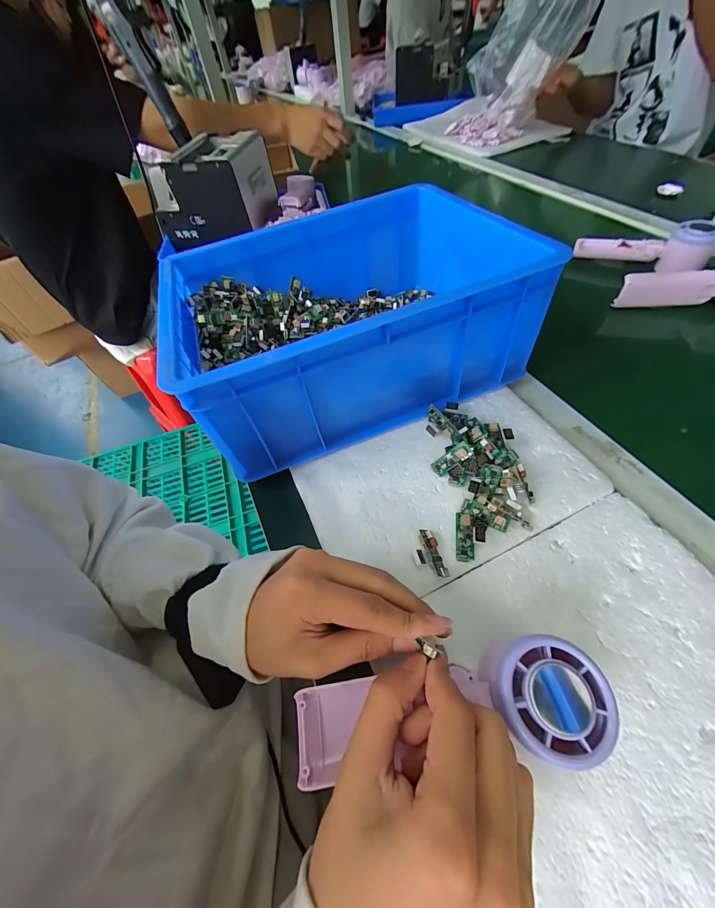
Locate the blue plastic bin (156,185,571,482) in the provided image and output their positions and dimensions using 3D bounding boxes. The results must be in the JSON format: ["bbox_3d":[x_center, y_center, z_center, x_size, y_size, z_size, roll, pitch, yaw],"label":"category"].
[{"bbox_3d":[-0.017,-0.153,0.360,0.312,0.131,0.250,-20,55,-6],"label":"blue plastic bin"}]

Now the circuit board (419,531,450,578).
[{"bbox_3d":[0.060,0.079,0.262,0.012,0.009,0.038,-18,55,-5],"label":"circuit board"}]

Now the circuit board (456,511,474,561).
[{"bbox_3d":[0.087,0.067,0.266,0.013,0.004,0.039,-5,58,23],"label":"circuit board"}]

